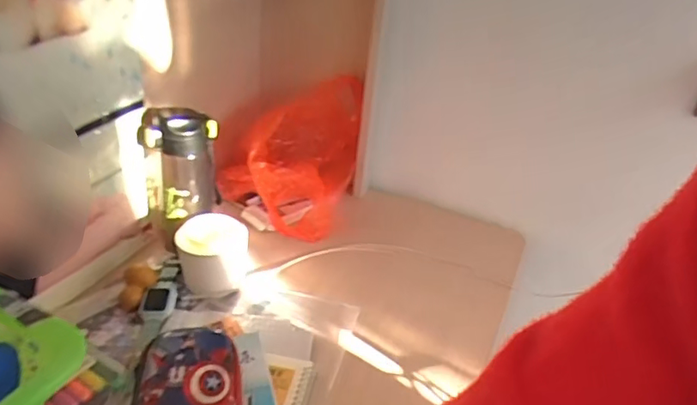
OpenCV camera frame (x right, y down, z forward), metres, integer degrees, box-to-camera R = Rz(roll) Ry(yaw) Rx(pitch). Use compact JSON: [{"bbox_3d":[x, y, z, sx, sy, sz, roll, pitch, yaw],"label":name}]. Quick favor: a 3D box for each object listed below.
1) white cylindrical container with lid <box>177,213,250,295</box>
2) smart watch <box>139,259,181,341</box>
[{"bbox_3d":[-0.188,0.071,0.780,0.091,0.086,0.080,1,32,-9],"label":"white cylindrical container with lid"},{"bbox_3d":[-0.252,0.126,0.762,0.038,0.029,0.128,7,32,1],"label":"smart watch"}]

